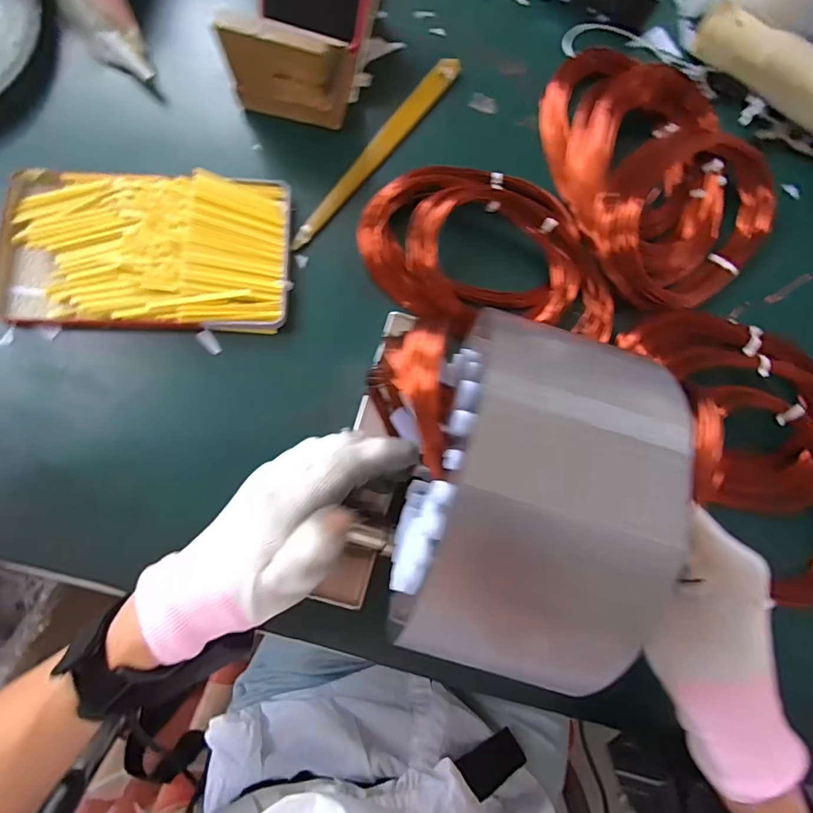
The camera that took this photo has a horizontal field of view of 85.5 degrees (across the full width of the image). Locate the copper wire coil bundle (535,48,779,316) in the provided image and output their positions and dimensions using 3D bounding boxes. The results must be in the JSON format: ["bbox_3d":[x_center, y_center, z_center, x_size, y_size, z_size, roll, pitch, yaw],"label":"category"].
[{"bbox_3d":[0.200,-0.193,0.352,0.157,0.037,0.225,-22,83,-6],"label":"copper wire coil bundle"}]

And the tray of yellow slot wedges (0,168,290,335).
[{"bbox_3d":[-0.190,-0.117,0.321,0.201,0.015,0.116,2,81,-3],"label":"tray of yellow slot wedges"}]

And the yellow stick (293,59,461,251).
[{"bbox_3d":[-0.023,-0.209,0.357,0.020,0.006,0.210,36,82,4],"label":"yellow stick"}]

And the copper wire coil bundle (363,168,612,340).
[{"bbox_3d":[0.061,-0.124,0.335,0.185,0.025,0.139,-1,81,-4],"label":"copper wire coil bundle"}]

